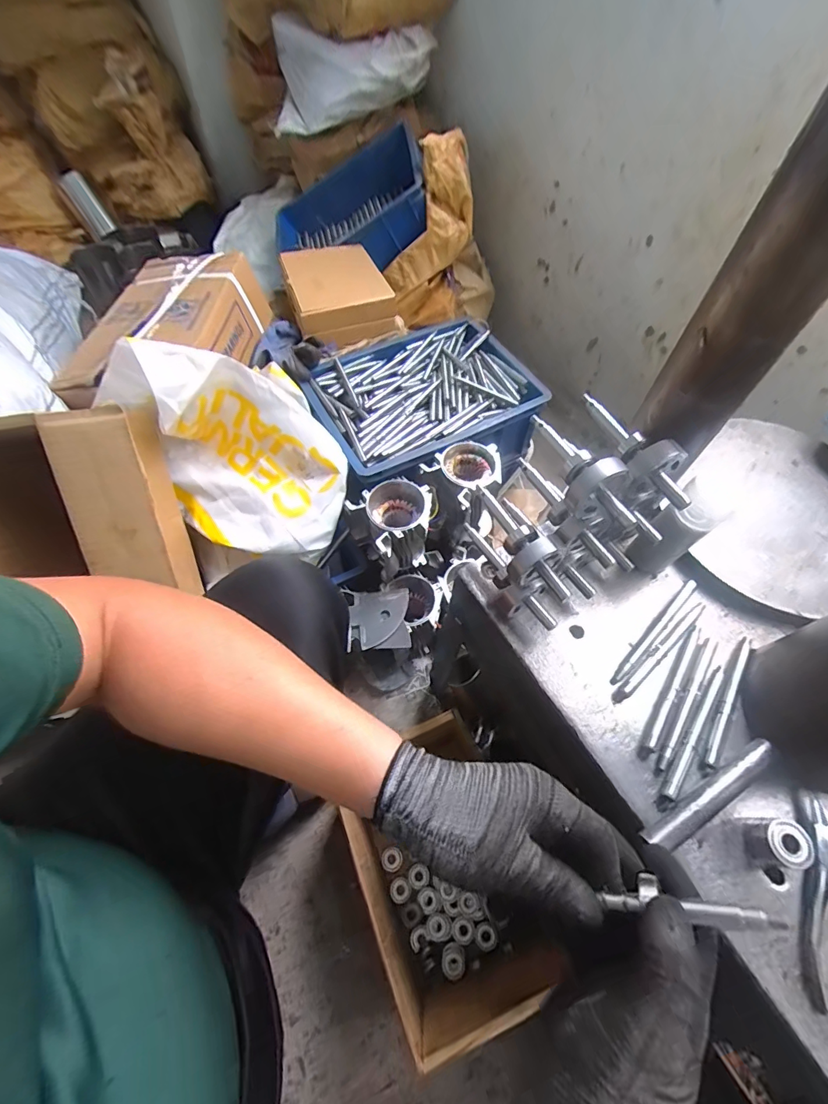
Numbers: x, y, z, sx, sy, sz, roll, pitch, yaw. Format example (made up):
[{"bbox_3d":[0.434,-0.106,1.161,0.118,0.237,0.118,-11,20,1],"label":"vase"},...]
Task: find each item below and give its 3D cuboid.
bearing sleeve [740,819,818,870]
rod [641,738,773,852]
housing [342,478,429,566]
[{"bbox_3d":[0.276,0.221,0.345,0.028,0.036,0.029,-3,59,-4],"label":"bearing sleeve"},{"bbox_3d":[0.236,0.191,0.359,0.133,0.010,0.017,-26,64,-16],"label":"rod"},{"bbox_3d":[-0.027,-0.038,0.777,0.113,0.135,0.110,-23,63,-15],"label":"housing"}]

